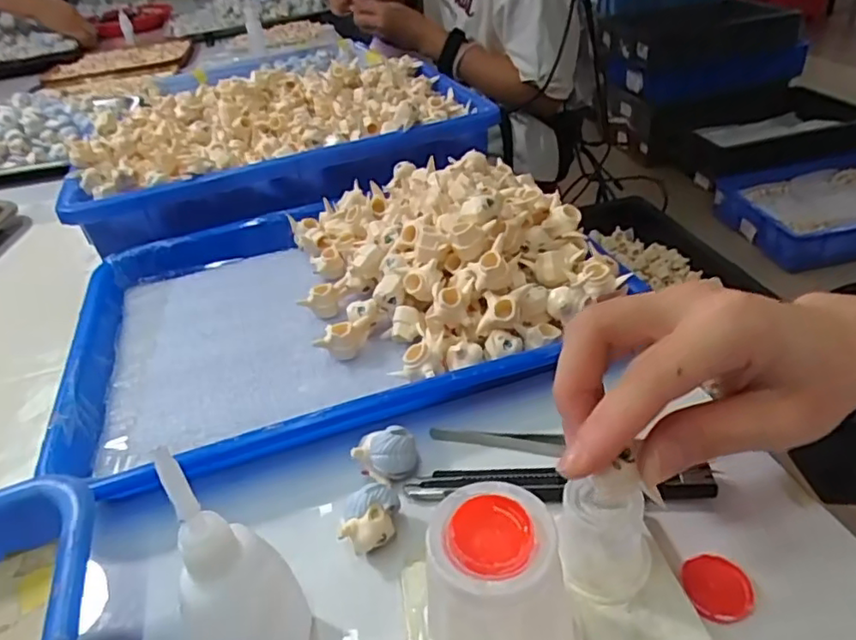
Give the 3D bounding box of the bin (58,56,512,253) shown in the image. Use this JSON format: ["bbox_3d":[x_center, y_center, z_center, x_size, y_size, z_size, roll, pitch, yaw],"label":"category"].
[{"bbox_3d":[-0.142,-0.170,0.582,0.363,0.074,0.242,-19,38,-15],"label":"bin"}]

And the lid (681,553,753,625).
[{"bbox_3d":[0.110,0.101,0.232,0.025,0.004,0.025,-5,36,3],"label":"lid"}]

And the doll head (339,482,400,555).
[{"bbox_3d":[-0.025,0.085,0.261,0.022,0.022,0.022,-1,37,9],"label":"doll head"}]

